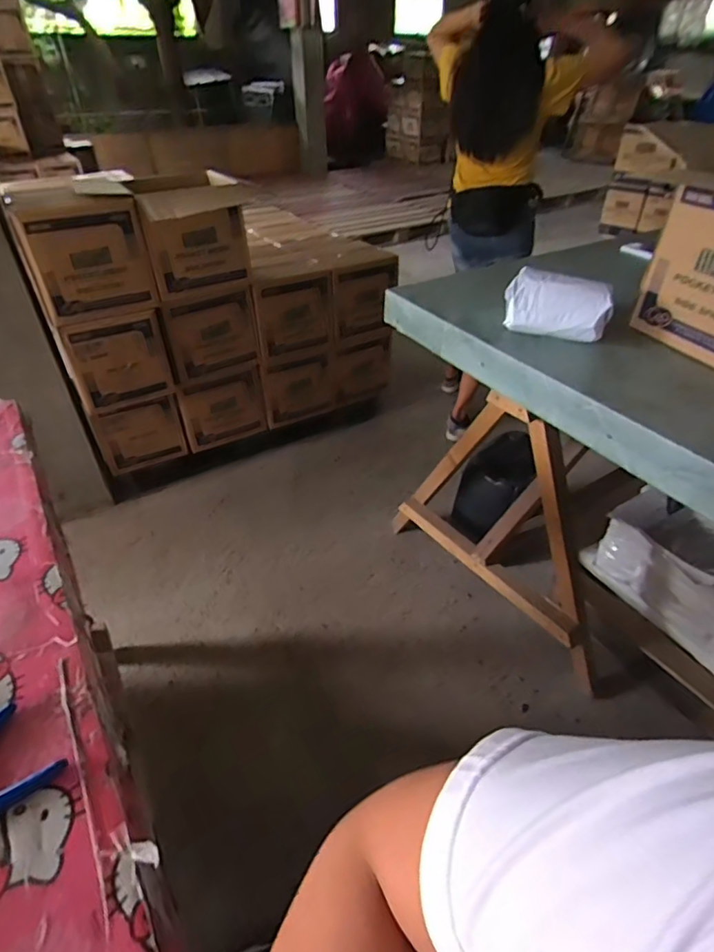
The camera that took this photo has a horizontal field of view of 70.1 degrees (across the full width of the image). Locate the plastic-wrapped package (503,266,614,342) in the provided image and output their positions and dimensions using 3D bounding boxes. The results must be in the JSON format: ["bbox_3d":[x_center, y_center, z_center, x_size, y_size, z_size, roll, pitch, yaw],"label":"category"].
[{"bbox_3d":[0.389,-0.332,0.995,0.191,0.110,0.051,26,45,27],"label":"plastic-wrapped package"}]

